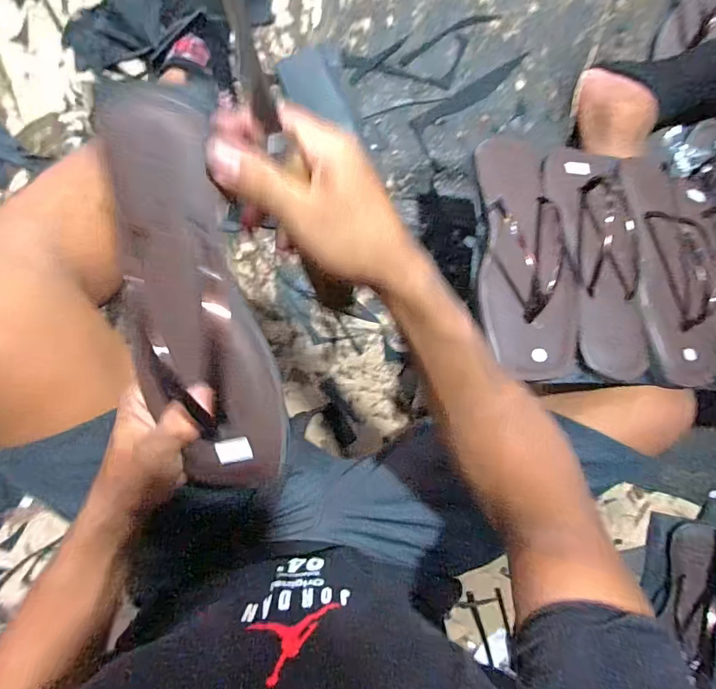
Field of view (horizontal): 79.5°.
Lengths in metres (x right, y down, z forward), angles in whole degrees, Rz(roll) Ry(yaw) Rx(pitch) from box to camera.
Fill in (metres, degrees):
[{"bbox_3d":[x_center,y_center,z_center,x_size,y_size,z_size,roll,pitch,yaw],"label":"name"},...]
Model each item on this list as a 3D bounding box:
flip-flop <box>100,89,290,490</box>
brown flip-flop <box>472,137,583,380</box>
[{"bbox_3d":[-0.099,-0.021,0.255,0.074,0.028,0.231,-14,99,-1],"label":"flip-flop"},{"bbox_3d":[0.162,-0.100,0.411,0.099,0.048,0.265,1,72,-3],"label":"brown flip-flop"}]

